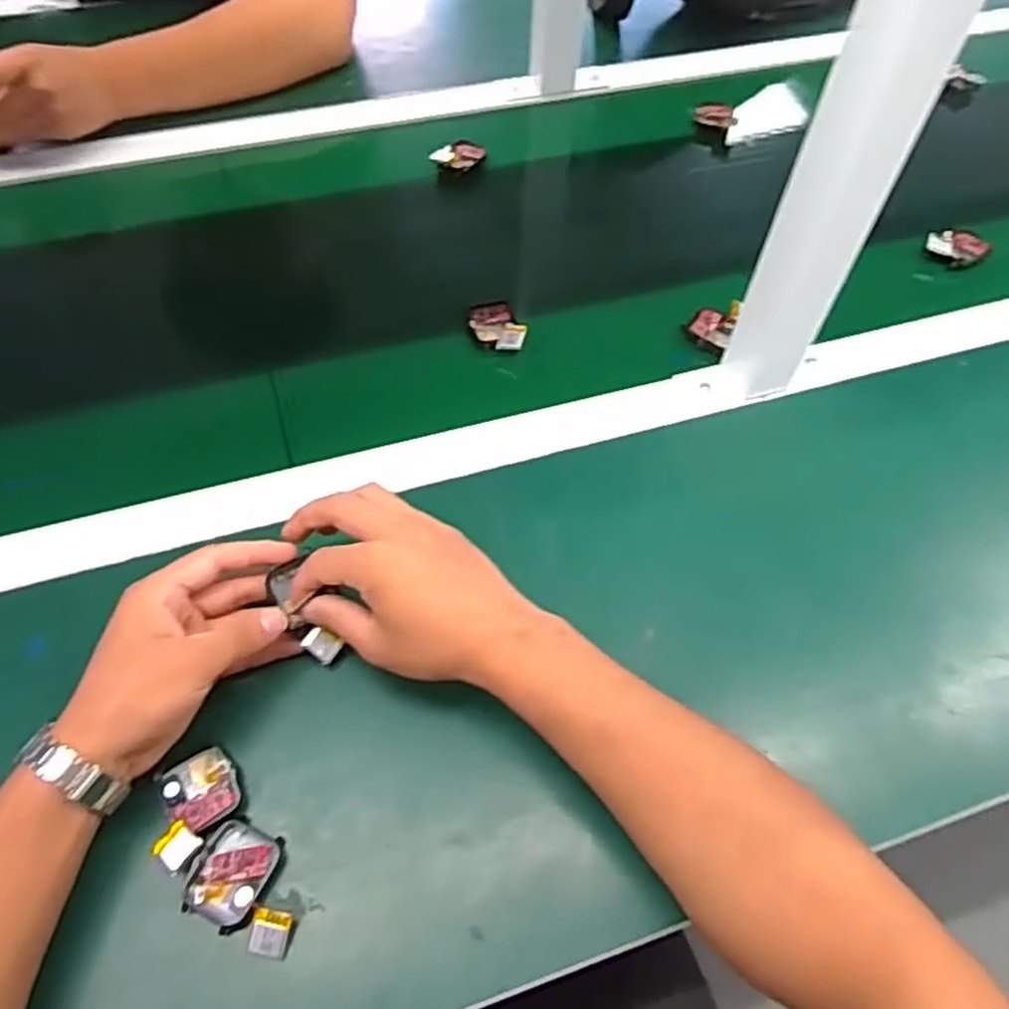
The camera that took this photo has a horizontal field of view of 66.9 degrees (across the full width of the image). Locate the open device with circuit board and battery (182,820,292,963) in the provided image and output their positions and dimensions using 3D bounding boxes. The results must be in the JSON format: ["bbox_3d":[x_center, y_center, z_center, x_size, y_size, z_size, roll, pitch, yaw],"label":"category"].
[{"bbox_3d":[-0.130,0.194,0.389,0.058,0.014,0.049,18,58,9],"label":"open device with circuit board and battery"}]

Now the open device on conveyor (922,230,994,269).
[{"bbox_3d":[0.408,-0.232,0.687,0.050,0.015,0.042,36,62,19],"label":"open device on conveyor"}]

